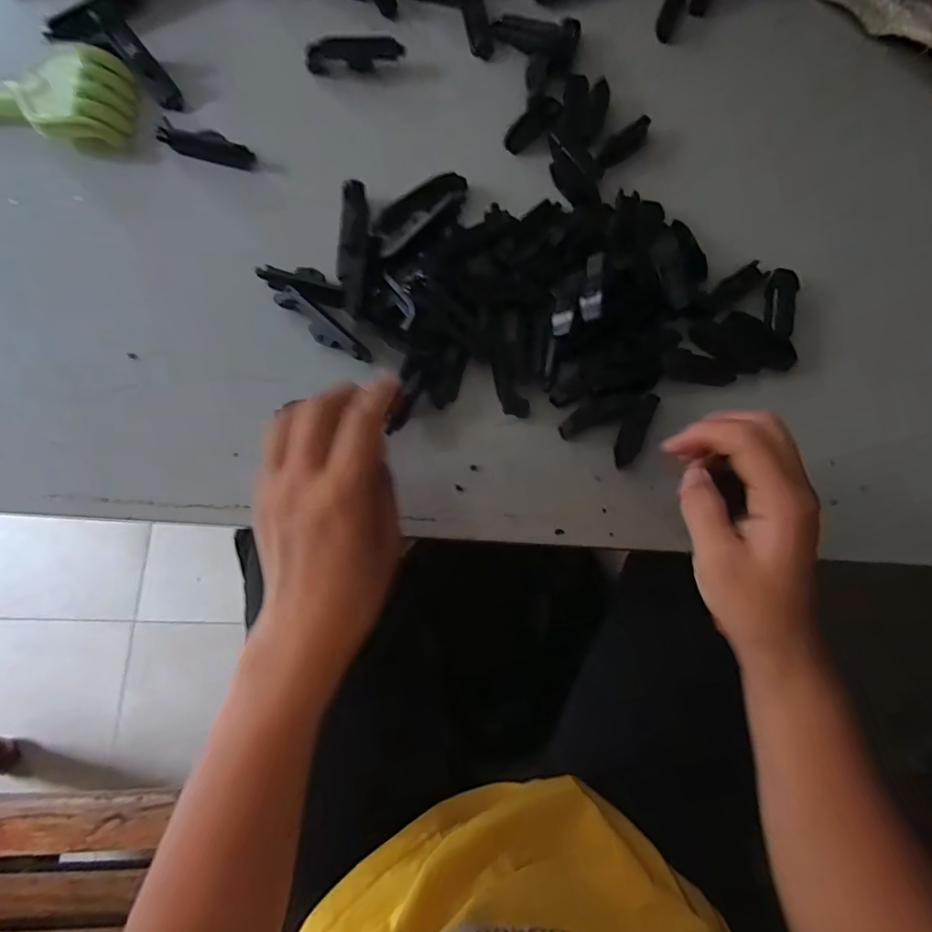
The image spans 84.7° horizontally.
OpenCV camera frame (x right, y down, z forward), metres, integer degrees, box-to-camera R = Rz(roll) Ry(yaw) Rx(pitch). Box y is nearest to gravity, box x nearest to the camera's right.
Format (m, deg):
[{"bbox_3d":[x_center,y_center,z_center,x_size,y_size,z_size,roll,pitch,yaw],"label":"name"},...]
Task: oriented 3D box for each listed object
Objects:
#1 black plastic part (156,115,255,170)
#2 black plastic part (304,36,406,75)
[{"bbox_3d":[-0.187,-0.231,0.369,0.068,0.011,0.019,16,76,2],"label":"black plastic part"},{"bbox_3d":[-0.084,-0.314,0.389,0.072,0.018,0.015,-6,76,-3],"label":"black plastic part"}]

